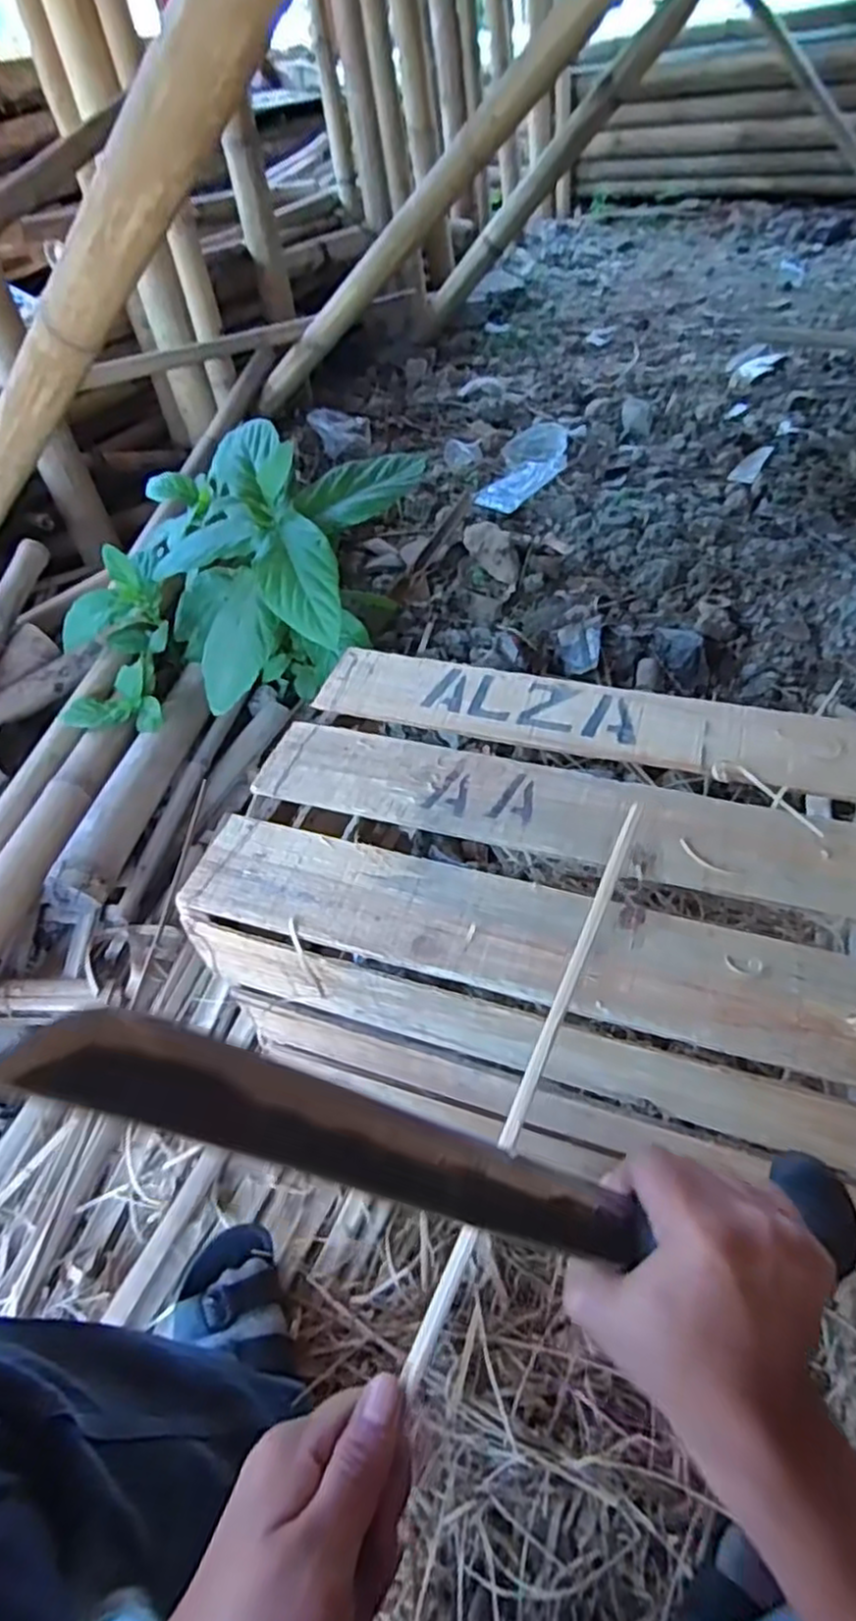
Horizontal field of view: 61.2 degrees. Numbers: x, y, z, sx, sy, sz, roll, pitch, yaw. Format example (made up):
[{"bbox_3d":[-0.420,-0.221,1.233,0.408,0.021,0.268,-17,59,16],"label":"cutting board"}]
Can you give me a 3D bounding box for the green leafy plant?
[{"bbox_3d":[-0.333,-0.344,1.137,0.528,0.326,0.447,13,51,15],"label":"green leafy plant"}]

